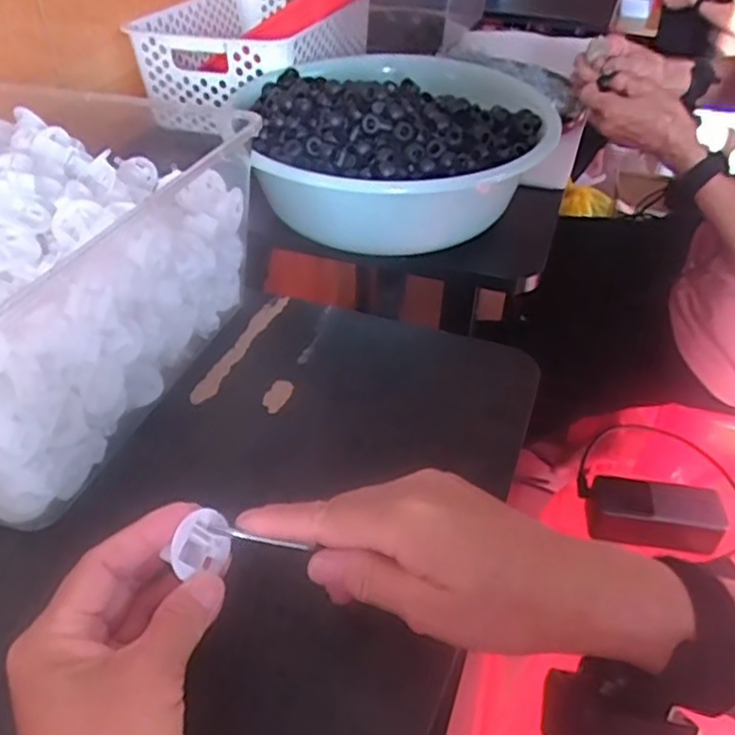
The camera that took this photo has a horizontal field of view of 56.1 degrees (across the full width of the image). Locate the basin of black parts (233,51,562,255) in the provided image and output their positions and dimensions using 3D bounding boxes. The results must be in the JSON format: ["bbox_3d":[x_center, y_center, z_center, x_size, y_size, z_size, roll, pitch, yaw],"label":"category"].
[{"bbox_3d":[0.030,-0.205,0.651,0.283,0.127,0.295,2,40,-1],"label":"basin of black parts"}]

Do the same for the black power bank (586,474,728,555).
[{"bbox_3d":[0.294,0.154,0.713,0.131,0.058,0.046,8,40,6],"label":"black power bank"}]

